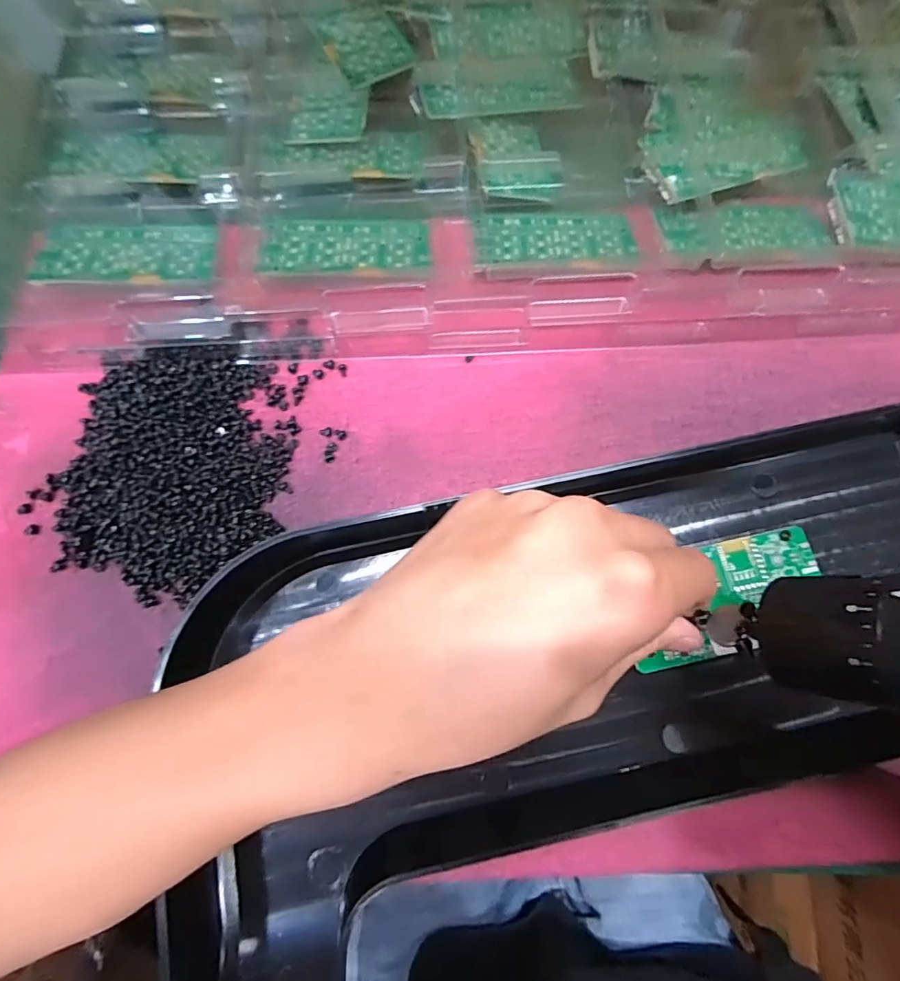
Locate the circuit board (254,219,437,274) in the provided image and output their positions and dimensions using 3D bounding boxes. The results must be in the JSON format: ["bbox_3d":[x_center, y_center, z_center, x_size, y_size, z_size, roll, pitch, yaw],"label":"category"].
[{"bbox_3d":[-0.057,-0.136,0.289,0.091,0.004,0.044,-2,61,-5],"label":"circuit board"}]

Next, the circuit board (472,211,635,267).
[{"bbox_3d":[0.058,-0.142,0.293,0.091,0.004,0.047,-4,60,-5],"label":"circuit board"}]

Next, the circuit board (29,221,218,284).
[{"bbox_3d":[-0.172,-0.129,0.282,0.091,0.004,0.045,-2,62,-5],"label":"circuit board"}]

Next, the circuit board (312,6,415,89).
[{"bbox_3d":[-0.055,-0.282,0.326,0.046,0.004,0.065,-27,76,-7],"label":"circuit board"}]

